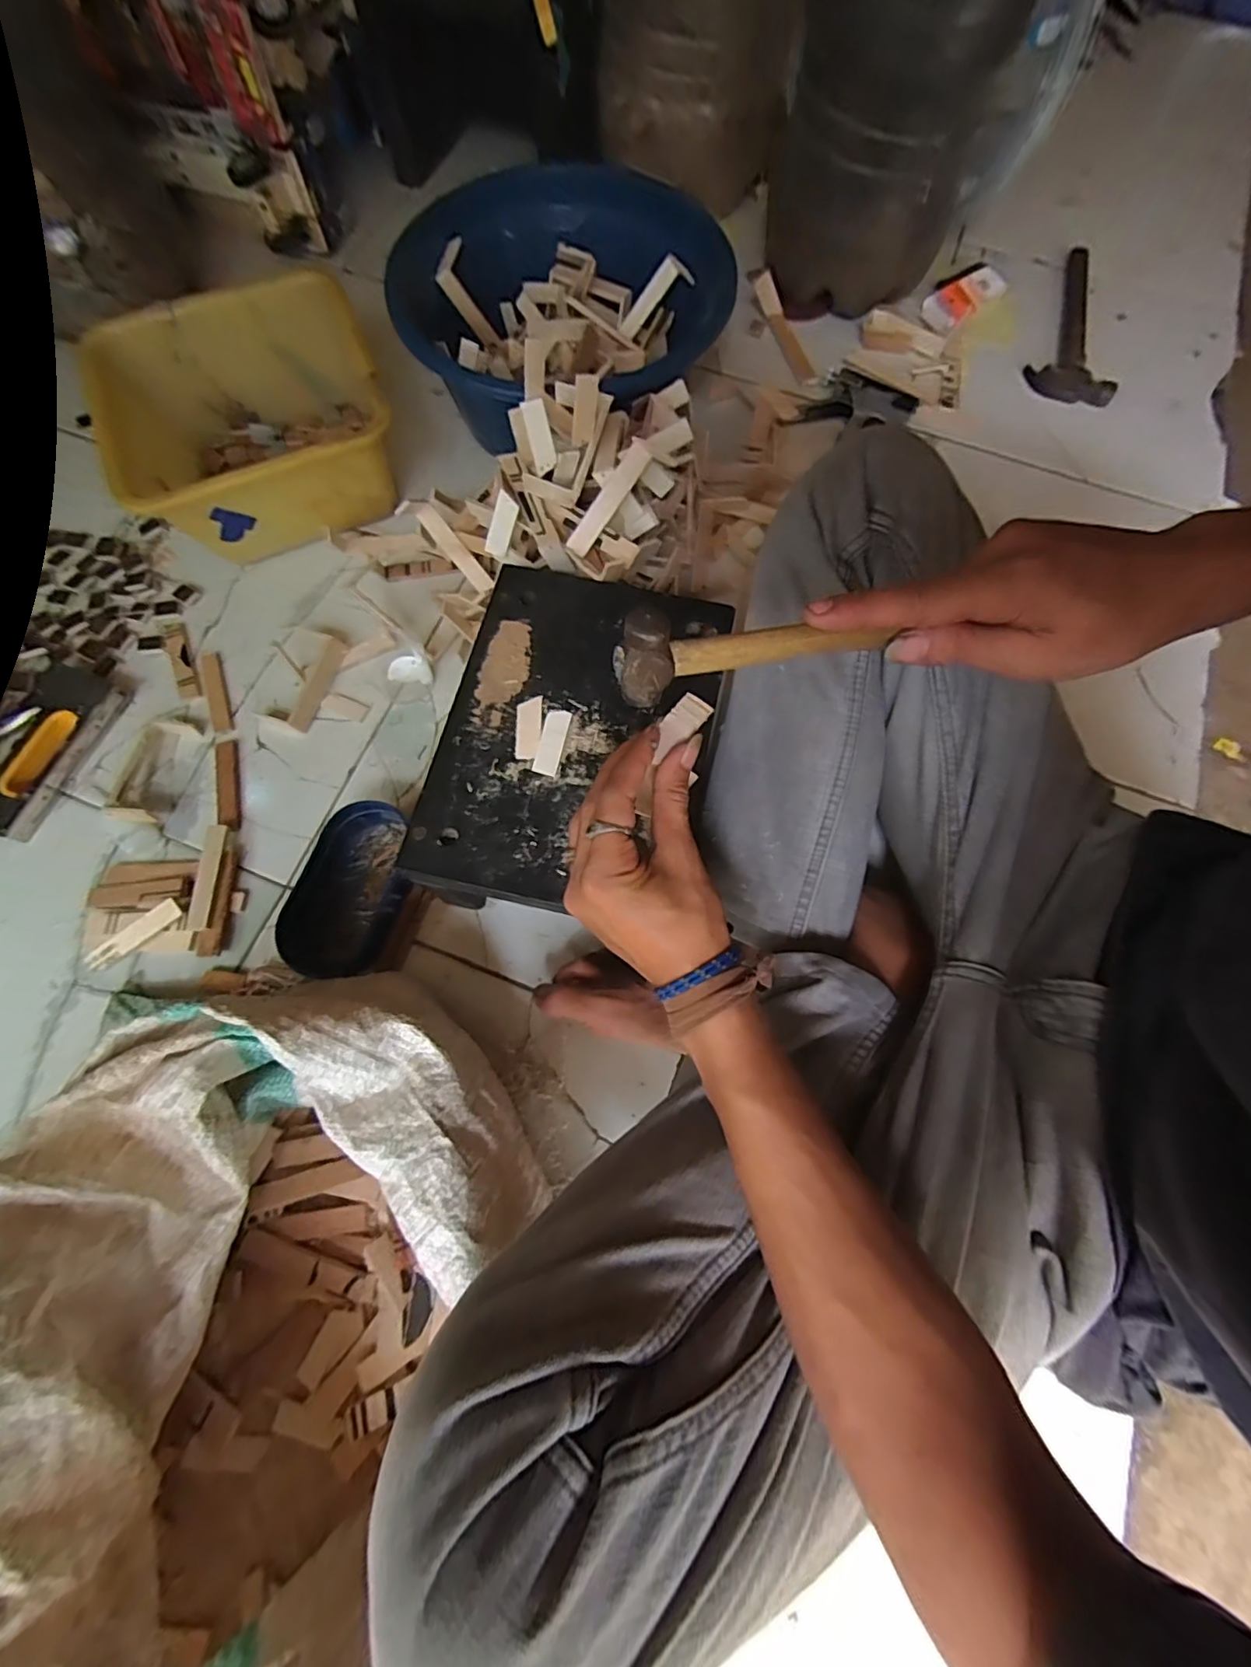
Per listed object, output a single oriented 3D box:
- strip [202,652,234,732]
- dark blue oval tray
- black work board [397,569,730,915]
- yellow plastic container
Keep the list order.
[{"bbox_3d":[-0.432,-0.151,0.614,0.018,0.008,0.099,-18,73,-6],"label":"strip"},{"bbox_3d":[-0.244,0.050,0.523,0.100,0.045,0.155,22,73,7],"label":"dark blue oval tray"},{"bbox_3d":[-0.036,-0.074,0.458,0.206,0.032,0.283,13,72,4],"label":"black work board"},{"bbox_3d":[-0.390,-0.442,0.635,0.259,0.121,0.249,-19,73,-6],"label":"yellow plastic container"}]

